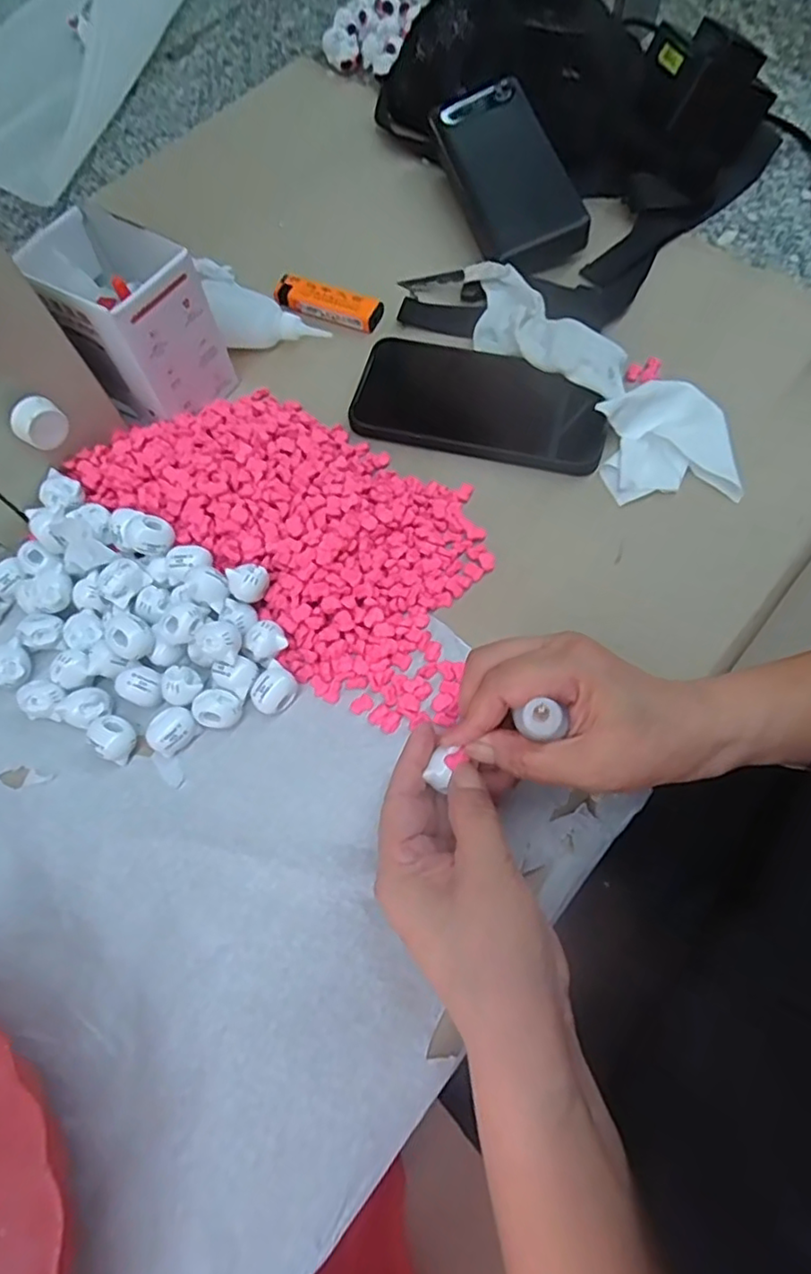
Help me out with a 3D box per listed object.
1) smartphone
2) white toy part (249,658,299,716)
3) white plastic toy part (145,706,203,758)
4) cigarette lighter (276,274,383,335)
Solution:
[{"bbox_3d":[0.048,-0.155,0.405,0.163,0.014,0.077,14,68,9],"label":"smartphone"},{"bbox_3d":[-0.071,0.029,0.338,0.019,0.019,0.025,30,71,15],"label":"white toy part"},{"bbox_3d":[-0.126,0.050,0.337,0.025,0.016,0.019,-38,70,-12],"label":"white plastic toy part"},{"bbox_3d":[-0.056,-0.243,0.451,0.083,0.011,0.022,24,70,13],"label":"cigarette lighter"}]

